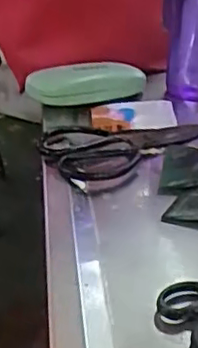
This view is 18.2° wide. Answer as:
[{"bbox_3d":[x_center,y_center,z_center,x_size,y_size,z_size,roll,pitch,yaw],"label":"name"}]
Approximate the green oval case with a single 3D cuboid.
[{"bbox_3d":[-0.011,-0.113,0.757,0.156,0.042,0.048,-16,33,-22],"label":"green oval case"}]

